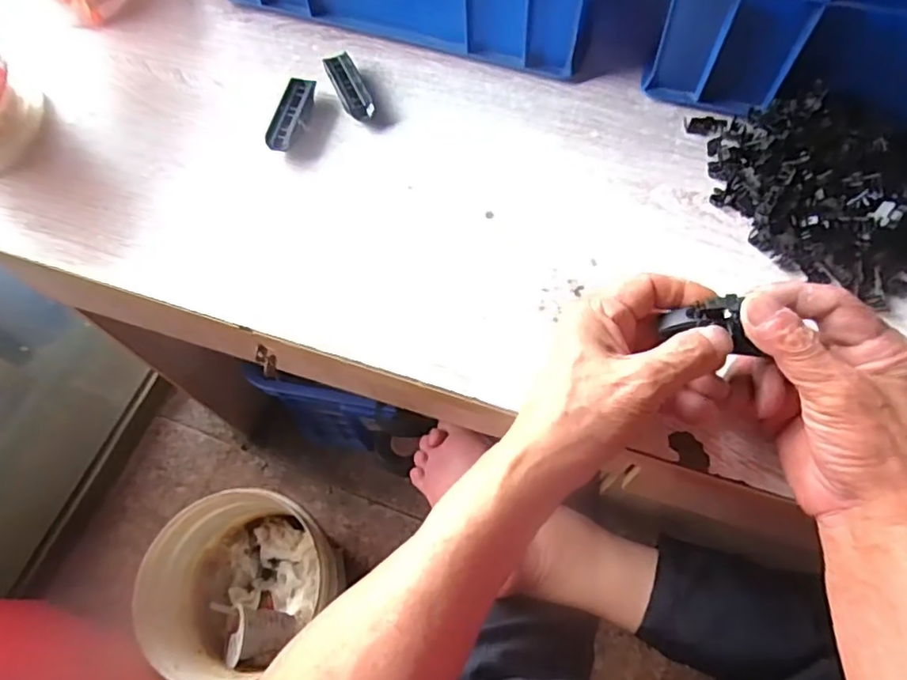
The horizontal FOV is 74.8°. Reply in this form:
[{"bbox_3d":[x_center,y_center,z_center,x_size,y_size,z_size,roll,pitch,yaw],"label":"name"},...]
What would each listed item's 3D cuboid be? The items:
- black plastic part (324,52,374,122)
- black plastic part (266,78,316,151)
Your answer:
[{"bbox_3d":[-0.082,-0.200,0.474,0.021,0.018,0.064,-25,67,-8],"label":"black plastic part"},{"bbox_3d":[-0.127,-0.176,0.469,0.020,0.018,0.068,9,67,7],"label":"black plastic part"}]

